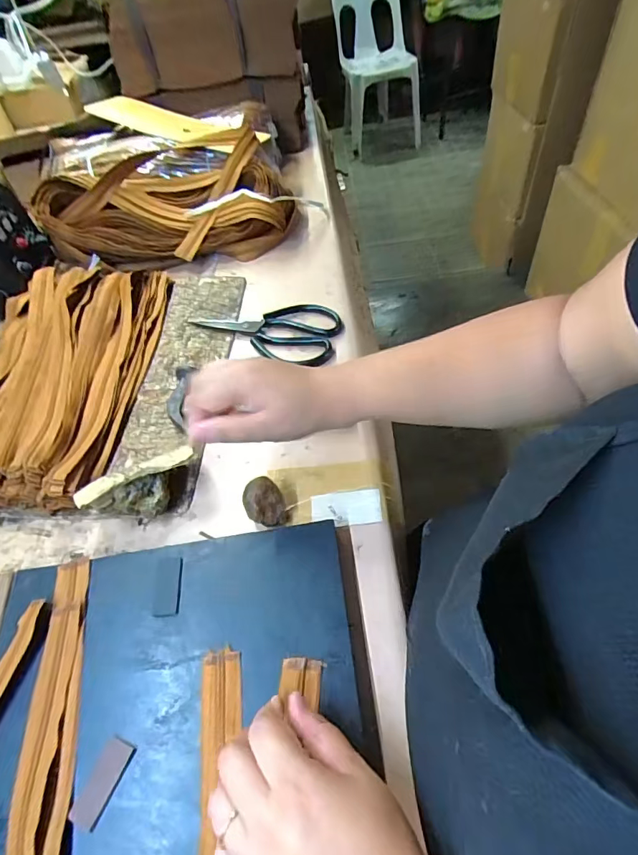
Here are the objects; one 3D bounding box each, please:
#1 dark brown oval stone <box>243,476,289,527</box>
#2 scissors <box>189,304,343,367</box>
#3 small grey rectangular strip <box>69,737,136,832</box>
[{"bbox_3d":[-0.052,0.072,0.440,0.038,0.032,0.043,-18,52,-6],"label":"dark brown oval stone"},{"bbox_3d":[-0.072,-0.139,0.611,0.201,0.022,0.096,11,55,16],"label":"scissors"},{"bbox_3d":[-0.150,0.245,0.315,0.022,0.004,0.049,15,56,19],"label":"small grey rectangular strip"}]

